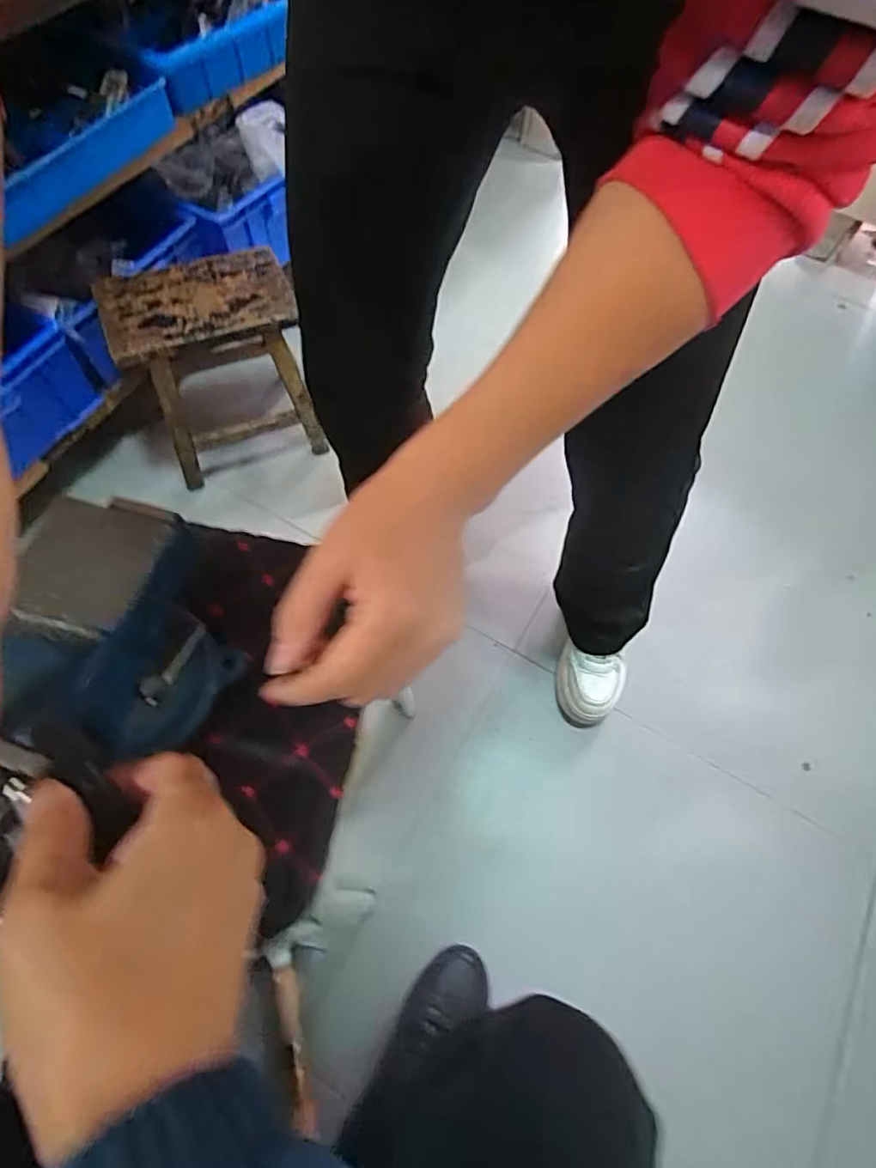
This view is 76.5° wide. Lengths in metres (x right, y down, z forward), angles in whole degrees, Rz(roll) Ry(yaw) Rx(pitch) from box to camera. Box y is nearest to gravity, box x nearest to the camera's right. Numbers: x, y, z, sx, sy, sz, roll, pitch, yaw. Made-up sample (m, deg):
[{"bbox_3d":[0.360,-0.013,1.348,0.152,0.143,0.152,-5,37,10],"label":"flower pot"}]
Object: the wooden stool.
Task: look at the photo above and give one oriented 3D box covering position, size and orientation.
[{"bbox_3d":[-0.360,-0.353,0.937,0.263,0.281,0.195,-20,67,-13],"label":"wooden stool"}]

